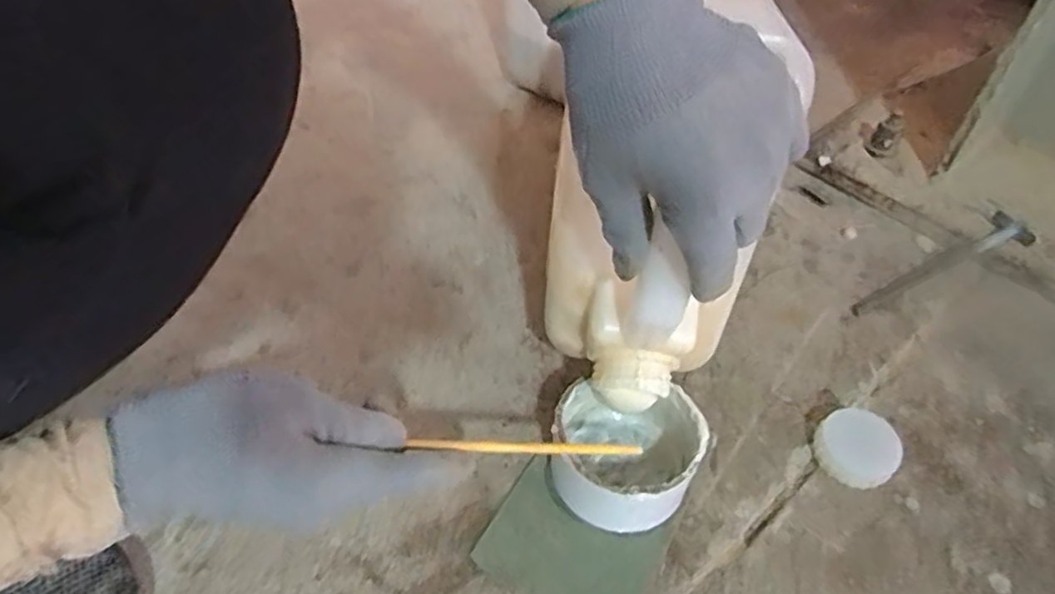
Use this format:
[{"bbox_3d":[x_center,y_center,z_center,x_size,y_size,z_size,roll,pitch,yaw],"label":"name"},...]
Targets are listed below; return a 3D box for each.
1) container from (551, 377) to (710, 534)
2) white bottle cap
[{"bbox_3d":[0.057,0.092,0.383,0.083,0.053,0.077,5,49,2],"label":"container"},{"bbox_3d":[0.206,0.095,0.409,0.044,0.025,0.043,10,49,6],"label":"white bottle cap"}]

